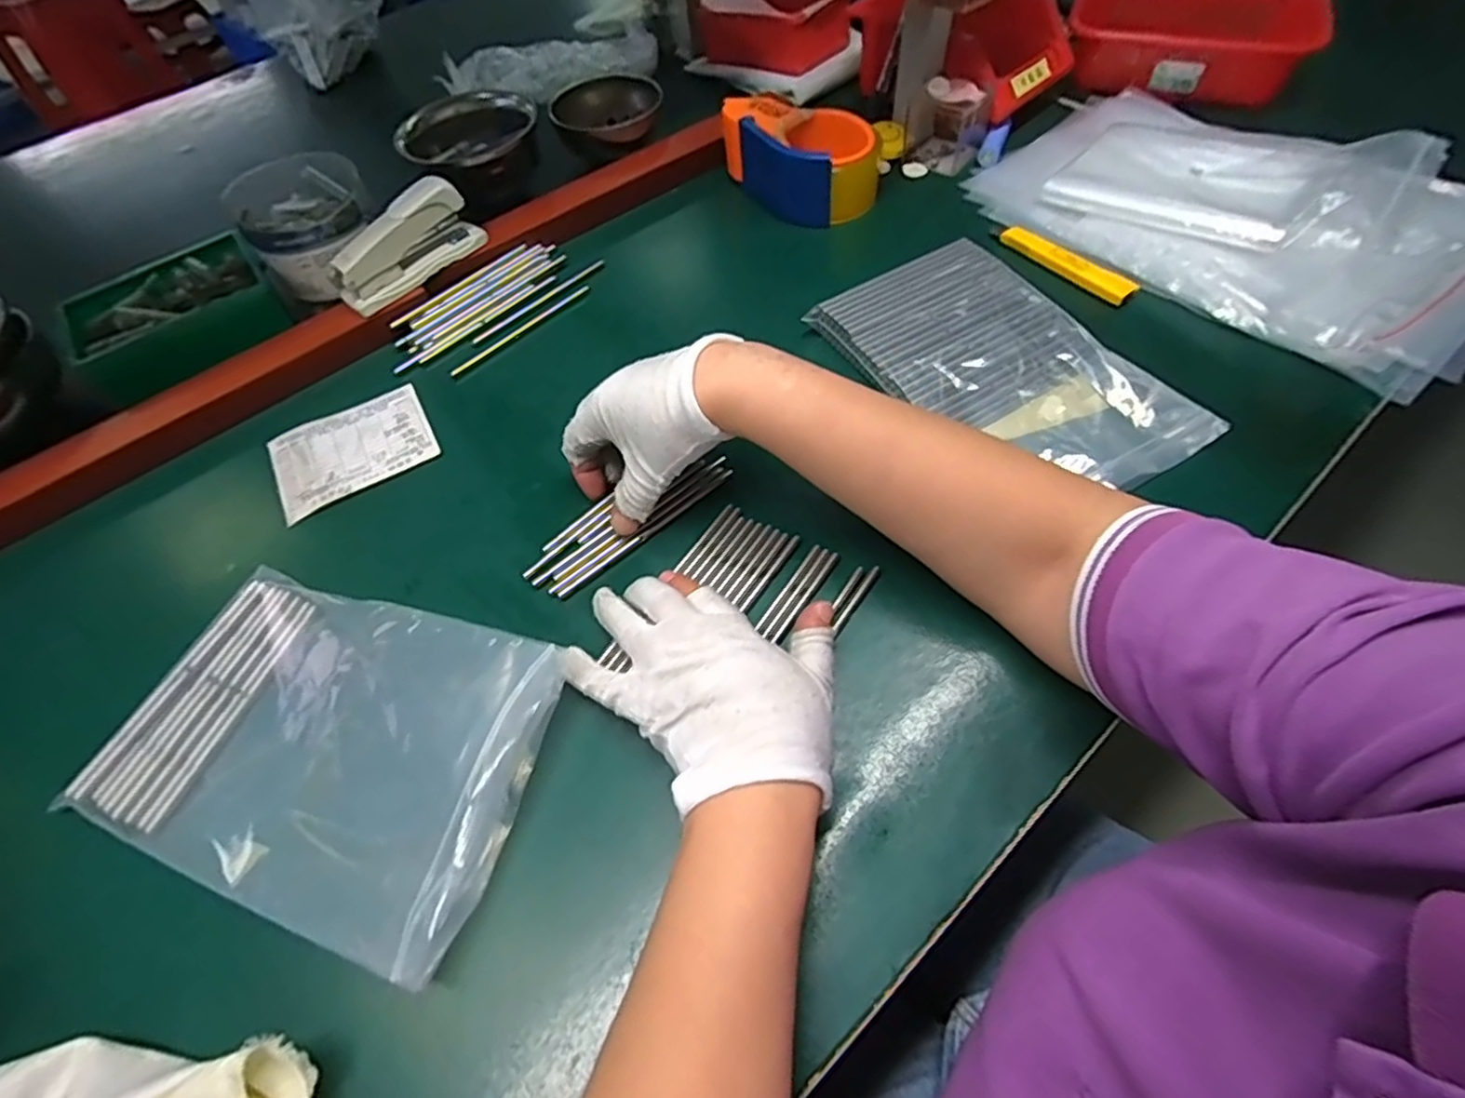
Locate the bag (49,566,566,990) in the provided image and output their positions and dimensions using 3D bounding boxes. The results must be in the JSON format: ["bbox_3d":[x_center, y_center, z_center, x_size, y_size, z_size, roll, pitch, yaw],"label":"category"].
[{"bbox_3d":[-0.212,0.096,0.343,0.230,0.026,0.152,15,59,13],"label":"bag"}]

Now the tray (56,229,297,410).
[{"bbox_3d":[-0.447,-0.192,0.534,0.147,0.050,0.080,-30,60,-15],"label":"tray"}]

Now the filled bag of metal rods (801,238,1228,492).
[{"bbox_3d":[0.182,-0.126,0.453,0.138,0.024,0.240,-30,60,-15],"label":"filled bag of metal rods"}]

